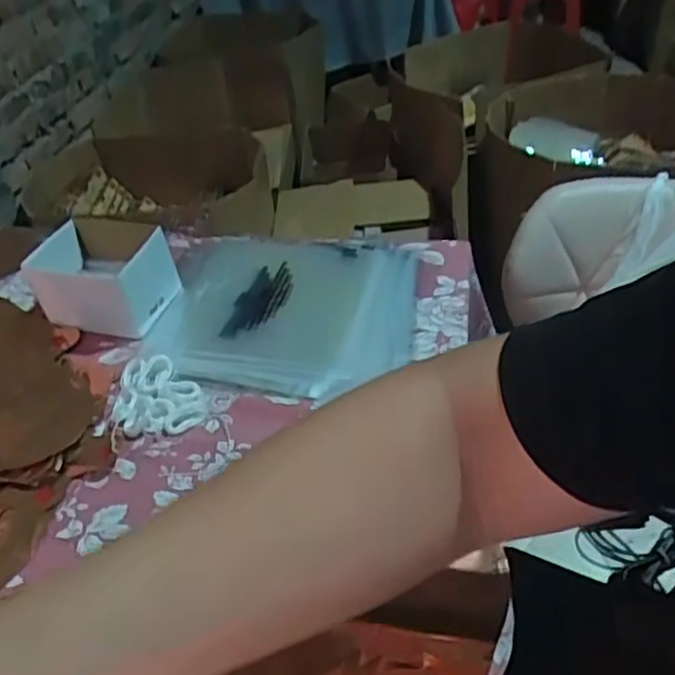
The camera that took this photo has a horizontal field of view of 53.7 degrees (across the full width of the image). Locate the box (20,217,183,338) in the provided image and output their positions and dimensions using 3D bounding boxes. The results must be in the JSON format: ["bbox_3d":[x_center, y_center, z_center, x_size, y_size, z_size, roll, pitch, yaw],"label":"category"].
[{"bbox_3d":[-0.245,-0.064,0.703,0.133,0.076,0.100,7,42,15],"label":"box"}]

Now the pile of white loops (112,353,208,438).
[{"bbox_3d":[-0.161,0.049,0.602,0.078,0.022,0.093,-9,40,-2],"label":"pile of white loops"}]

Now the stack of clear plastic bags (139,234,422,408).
[{"bbox_3d":[-0.057,-0.031,0.683,0.263,0.026,0.225,6,42,15],"label":"stack of clear plastic bags"}]

